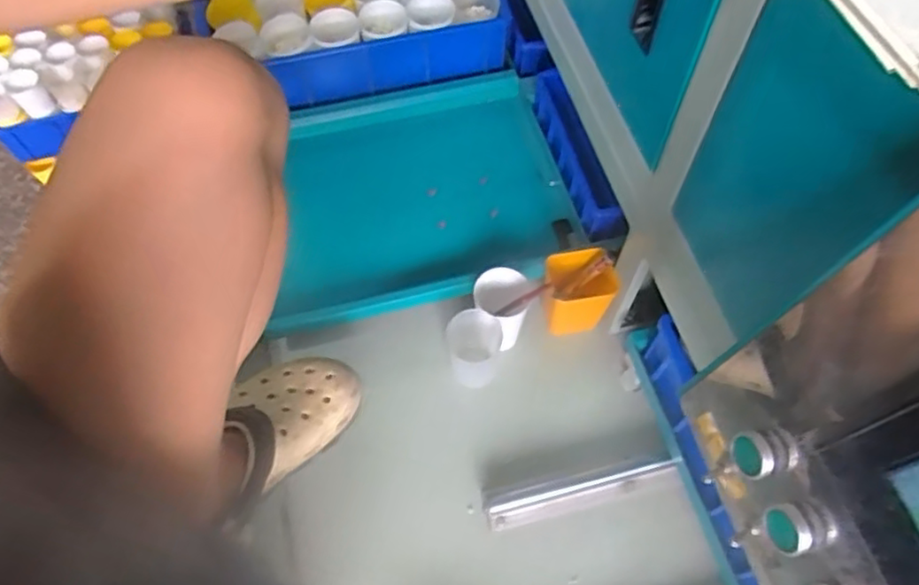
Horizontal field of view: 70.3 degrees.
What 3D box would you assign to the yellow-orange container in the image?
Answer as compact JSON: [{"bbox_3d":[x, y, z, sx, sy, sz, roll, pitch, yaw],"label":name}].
[{"bbox_3d":[0.137,0.001,0.763,0.074,0.092,0.069,-9,61,-6],"label":"yellow-orange container"}]

